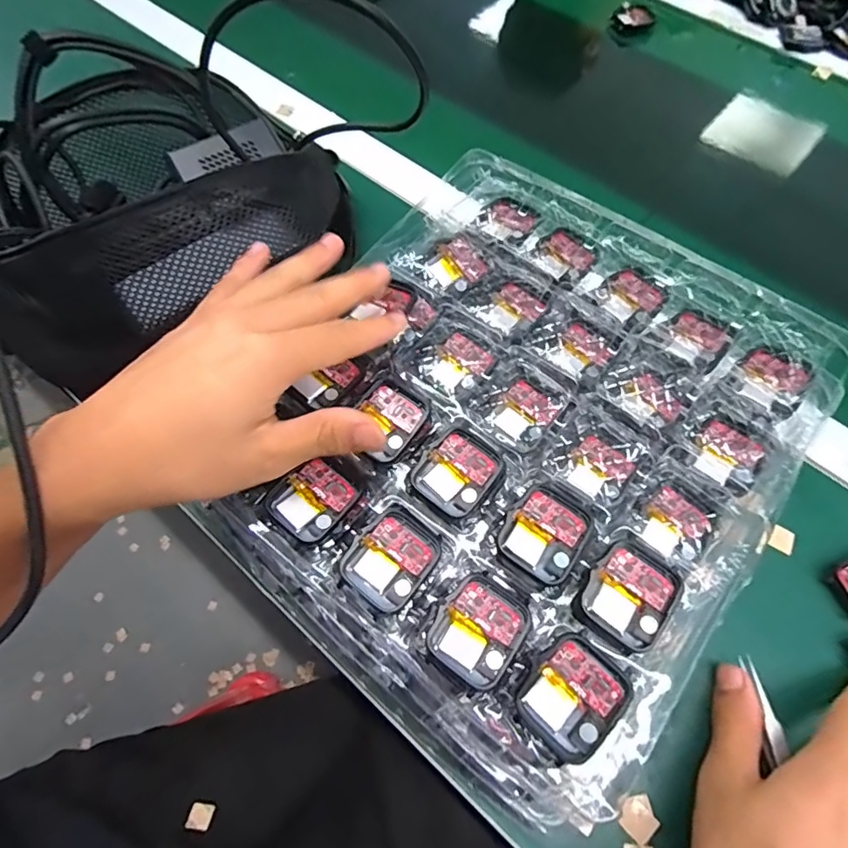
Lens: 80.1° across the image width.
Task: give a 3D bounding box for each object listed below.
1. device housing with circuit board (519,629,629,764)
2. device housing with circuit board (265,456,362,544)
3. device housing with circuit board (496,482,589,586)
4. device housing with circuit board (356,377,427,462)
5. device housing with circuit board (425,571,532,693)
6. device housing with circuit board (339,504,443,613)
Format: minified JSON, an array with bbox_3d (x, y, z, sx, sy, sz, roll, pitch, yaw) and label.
[{"bbox_3d":[0.064,0.117,0.217,0.043,0.011,0.037,-40,72,-17],"label":"device housing with circuit board"},{"bbox_3d":[-0.055,0.037,0.259,0.036,0.007,0.042,36,70,14],"label":"device housing with circuit board"},{"bbox_3d":[0.061,0.053,0.250,0.036,0.006,0.043,34,69,13],"label":"device housing with circuit board"},{"bbox_3d":[-0.019,-0.003,0.279,0.036,0.006,0.043,33,69,13],"label":"device housing with circuit board"},{"bbox_3d":[0.025,0.094,0.232,0.038,0.006,0.044,39,70,15],"label":"device housing with circuit board"},{"bbox_3d":[-0.015,0.064,0.244,0.038,0.005,0.045,38,70,15],"label":"device housing with circuit board"}]

